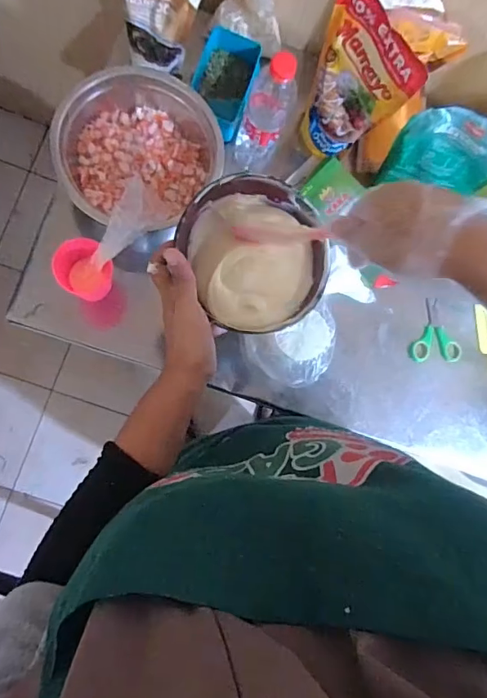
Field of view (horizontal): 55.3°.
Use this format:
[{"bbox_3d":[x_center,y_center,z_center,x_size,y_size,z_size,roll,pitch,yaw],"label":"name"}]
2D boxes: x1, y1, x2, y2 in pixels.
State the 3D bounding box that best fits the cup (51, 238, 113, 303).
[{"bbox_3d":[-0.222,-0.109,0.655,0.070,0.073,0.070,1,85,-7],"label":"cup"}]

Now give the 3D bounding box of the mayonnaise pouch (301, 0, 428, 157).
[{"bbox_3d":[0.145,-0.360,0.671,0.043,0.250,0.142,-42,91,-9],"label":"mayonnaise pouch"}]

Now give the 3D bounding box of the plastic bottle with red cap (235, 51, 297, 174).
[{"bbox_3d":[0.032,-0.332,0.665,0.061,0.235,0.058,15,83,-6],"label":"plastic bottle with red cap"}]

